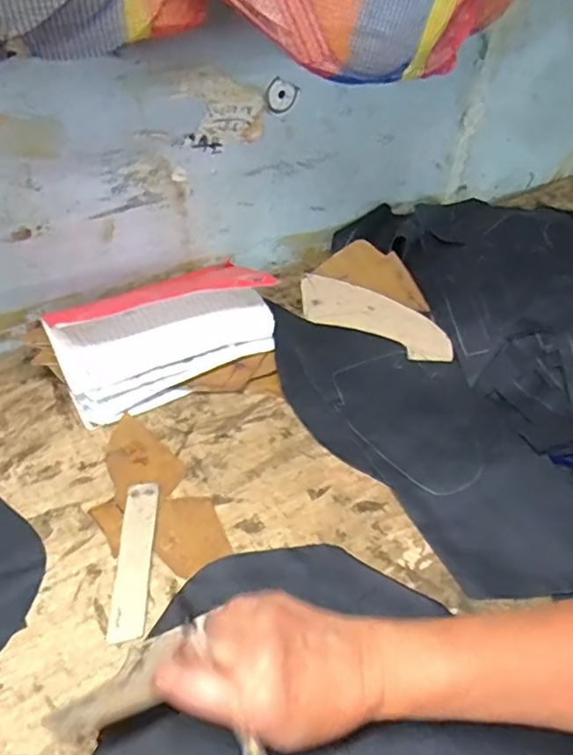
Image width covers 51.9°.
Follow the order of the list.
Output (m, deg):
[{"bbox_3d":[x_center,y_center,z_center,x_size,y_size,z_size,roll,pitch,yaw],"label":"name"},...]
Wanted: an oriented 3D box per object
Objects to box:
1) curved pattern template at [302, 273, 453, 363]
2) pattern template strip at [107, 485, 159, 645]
[{"bbox_3d":[0.088,-0.064,0.609,0.179,0.007,0.054,23,71,27],"label":"curved pattern template"},{"bbox_3d":[-0.110,0.129,0.426,0.025,0.005,0.120,0,46,-5],"label":"pattern template strip"}]

